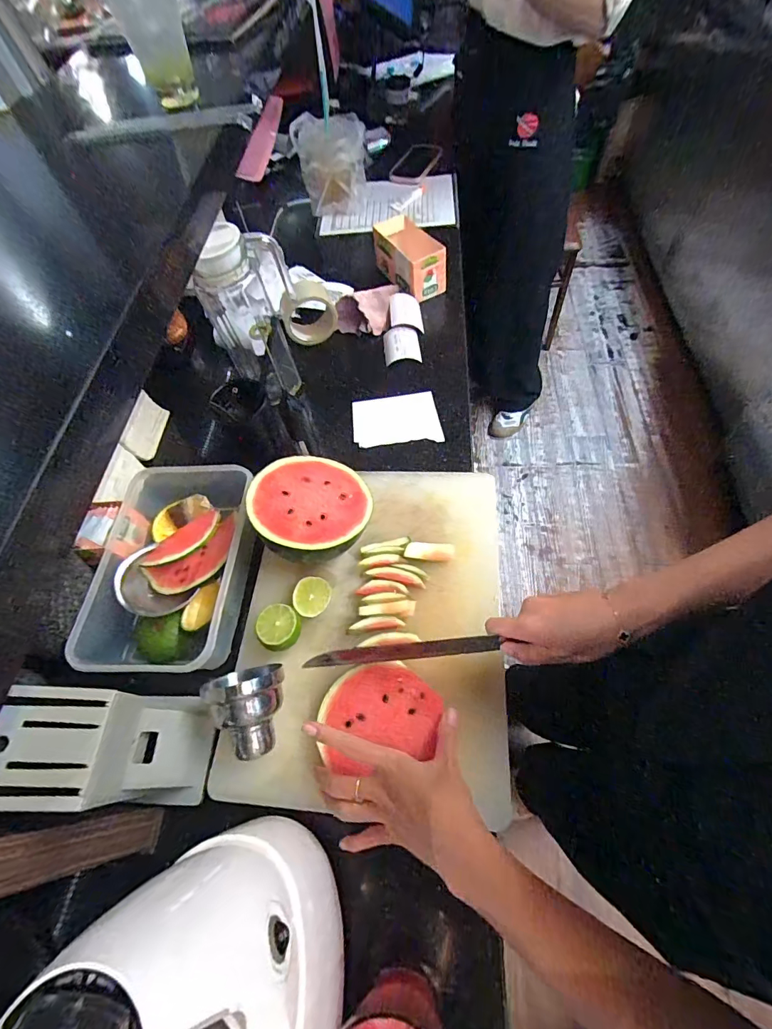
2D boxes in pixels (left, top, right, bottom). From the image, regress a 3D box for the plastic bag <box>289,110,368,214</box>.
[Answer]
[{"bbox_3d":[-0.114,-0.734,0.902,0.139,0.149,0.096,-6,61,3],"label":"plastic bag"}]

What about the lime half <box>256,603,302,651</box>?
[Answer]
[{"bbox_3d":[-0.120,0.126,0.480,0.046,0.025,0.048,-3,61,5],"label":"lime half"}]

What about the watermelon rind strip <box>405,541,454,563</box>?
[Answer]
[{"bbox_3d":[0.054,0.045,0.525,0.061,0.005,0.024,8,73,-8],"label":"watermelon rind strip"}]

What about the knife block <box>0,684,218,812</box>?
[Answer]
[{"bbox_3d":[-0.232,0.206,0.375,0.076,0.191,0.091,3,61,8],"label":"knife block"}]

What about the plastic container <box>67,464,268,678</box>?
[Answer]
[{"bbox_3d":[-0.255,0.068,0.537,0.197,0.078,0.259,3,62,8],"label":"plastic container"}]

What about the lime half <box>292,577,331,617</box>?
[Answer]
[{"bbox_3d":[-0.087,0.097,0.507,0.046,0.013,0.043,-3,61,5],"label":"lime half"}]

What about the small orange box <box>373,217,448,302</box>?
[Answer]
[{"bbox_3d":[0.040,-0.469,0.780,0.070,0.075,0.146,-31,62,-11],"label":"small orange box"}]

